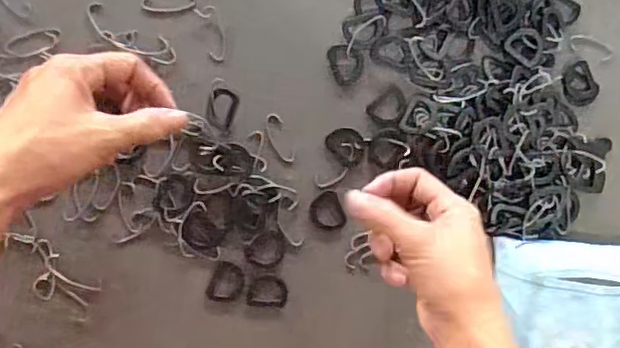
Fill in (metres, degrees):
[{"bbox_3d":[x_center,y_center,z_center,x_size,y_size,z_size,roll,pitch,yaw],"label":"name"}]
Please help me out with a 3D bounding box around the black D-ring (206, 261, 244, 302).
[{"bbox_3d":[-0.058,0.077,0.417,0.023,0.004,0.029,20,89,-9],"label":"black D-ring"}]

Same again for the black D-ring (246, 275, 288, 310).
[{"bbox_3d":[-0.029,0.083,0.421,0.028,0.004,0.024,9,91,-9],"label":"black D-ring"}]

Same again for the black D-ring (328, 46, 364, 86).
[{"bbox_3d":[0.027,-0.078,0.422,0.023,0.004,0.028,-19,95,-7],"label":"black D-ring"}]

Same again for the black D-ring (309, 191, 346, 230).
[{"bbox_3d":[0.012,0.027,0.427,0.025,0.004,0.029,-22,95,-7],"label":"black D-ring"}]

